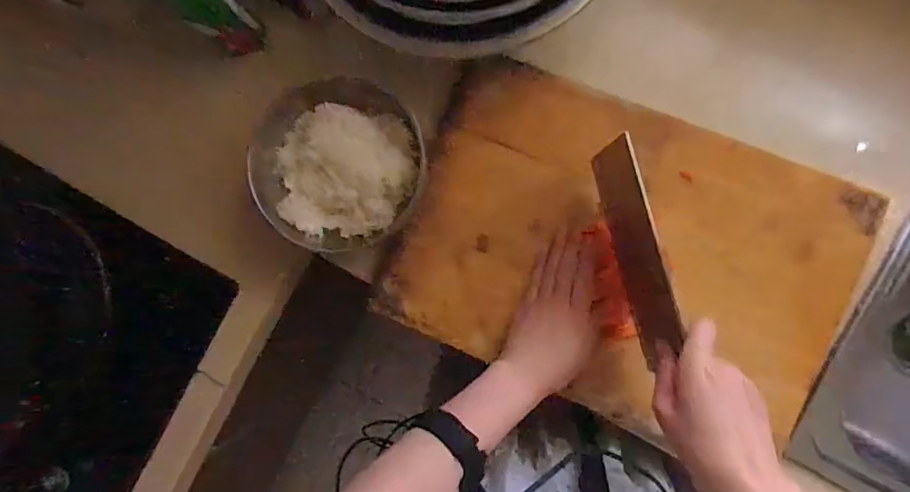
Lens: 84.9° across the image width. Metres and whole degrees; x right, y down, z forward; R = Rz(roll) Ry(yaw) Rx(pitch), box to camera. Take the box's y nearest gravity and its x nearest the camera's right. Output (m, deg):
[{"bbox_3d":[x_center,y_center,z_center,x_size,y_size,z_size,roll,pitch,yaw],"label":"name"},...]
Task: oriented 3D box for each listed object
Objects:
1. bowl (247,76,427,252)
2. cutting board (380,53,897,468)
[{"bbox_3d":[-0.118,-0.087,0.521,0.168,0.052,0.175,0,88,6],"label":"bowl"},{"bbox_3d":[0.171,0.015,0.514,0.438,0.033,0.299,22,90,6],"label":"cutting board"}]

